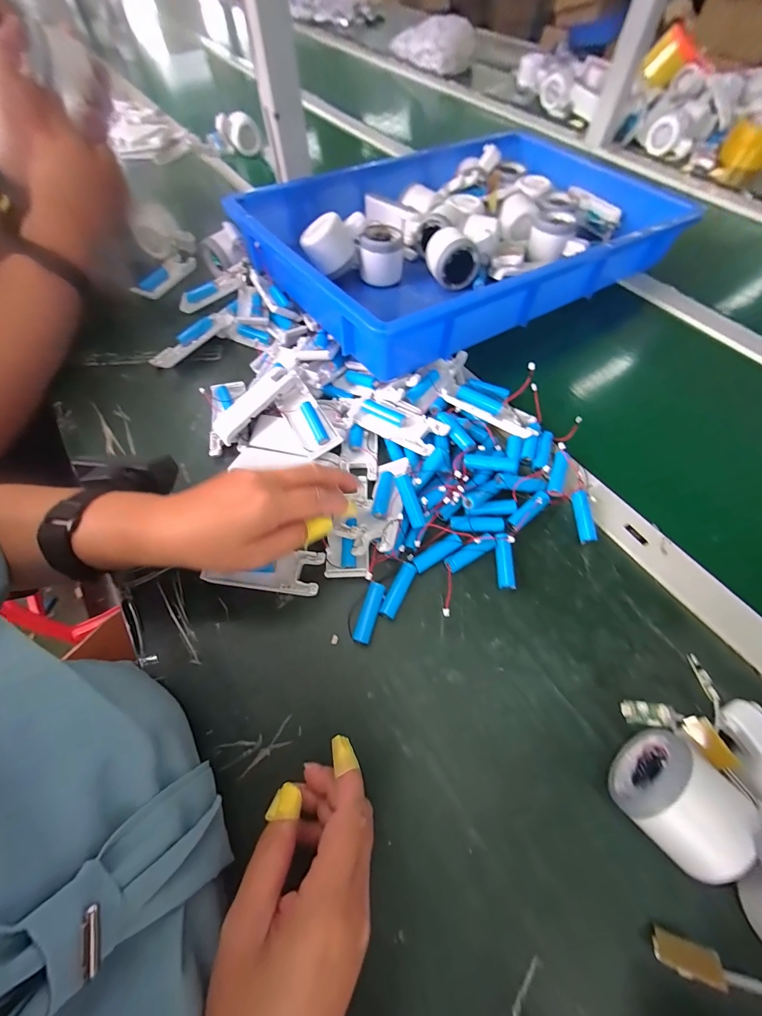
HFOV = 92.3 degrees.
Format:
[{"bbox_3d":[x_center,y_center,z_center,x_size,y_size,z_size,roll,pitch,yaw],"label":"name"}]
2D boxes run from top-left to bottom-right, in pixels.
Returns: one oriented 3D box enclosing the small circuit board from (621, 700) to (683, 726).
[{"bbox_3d":[0.201,0.153,0.273,0.036,0.004,0.015,-14,52,33],"label":"small circuit board"}]

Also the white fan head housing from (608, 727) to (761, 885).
[{"bbox_3d":[0.188,0.184,0.232,0.055,0.058,0.061,40,69,21],"label":"white fan head housing"}]

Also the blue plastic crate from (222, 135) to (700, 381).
[{"bbox_3d":[0.106,-0.382,0.498,0.508,0.082,0.366,-31,65,-14],"label":"blue plastic crate"}]

